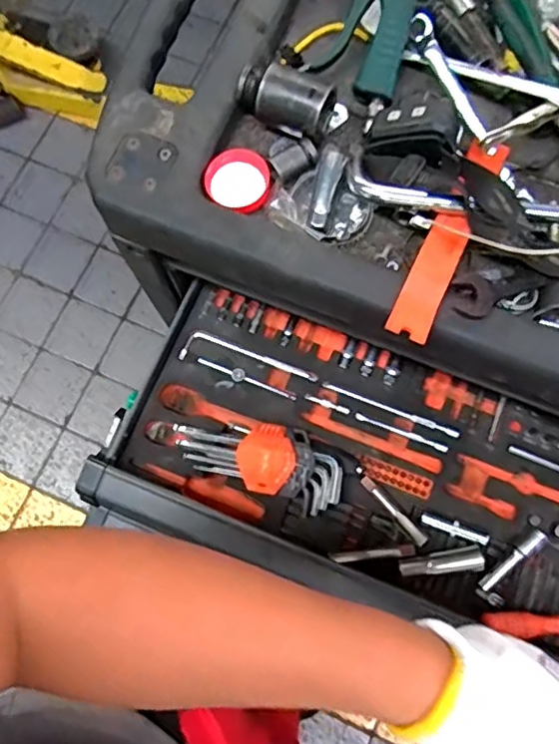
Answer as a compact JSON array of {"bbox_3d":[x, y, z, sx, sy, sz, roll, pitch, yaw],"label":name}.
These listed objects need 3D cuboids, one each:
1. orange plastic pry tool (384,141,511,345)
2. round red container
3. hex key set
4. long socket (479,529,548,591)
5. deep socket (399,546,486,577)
[{"bbox_3d":[0.131,-0.104,0.454,0.031,0.025,0.189,25,78,9],"label":"orange plastic pry tool"},{"bbox_3d":[-0.033,-0.163,0.500,0.052,0.013,0.055,0,74,-1],"label":"round red container"},{"bbox_3d":[-0.024,0.081,0.588,0.179,0.034,0.071,21,77,8],"label":"hex key set"},{"bbox_3d":[0.221,0.179,0.558,0.076,0.011,0.015,-42,78,1],"label":"long socket"},{"bbox_3d":[0.152,0.180,0.554,0.076,0.015,0.020,-8,75,1],"label":"deep socket"}]

